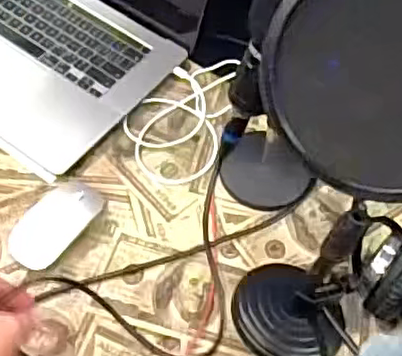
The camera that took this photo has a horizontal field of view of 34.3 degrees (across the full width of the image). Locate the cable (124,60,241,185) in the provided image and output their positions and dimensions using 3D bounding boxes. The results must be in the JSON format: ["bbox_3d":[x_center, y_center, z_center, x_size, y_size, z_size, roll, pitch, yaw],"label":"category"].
[{"bbox_3d":[-0.026,-0.079,0.796,0.114,0.012,0.190,15,58,5],"label":"cable"}]

